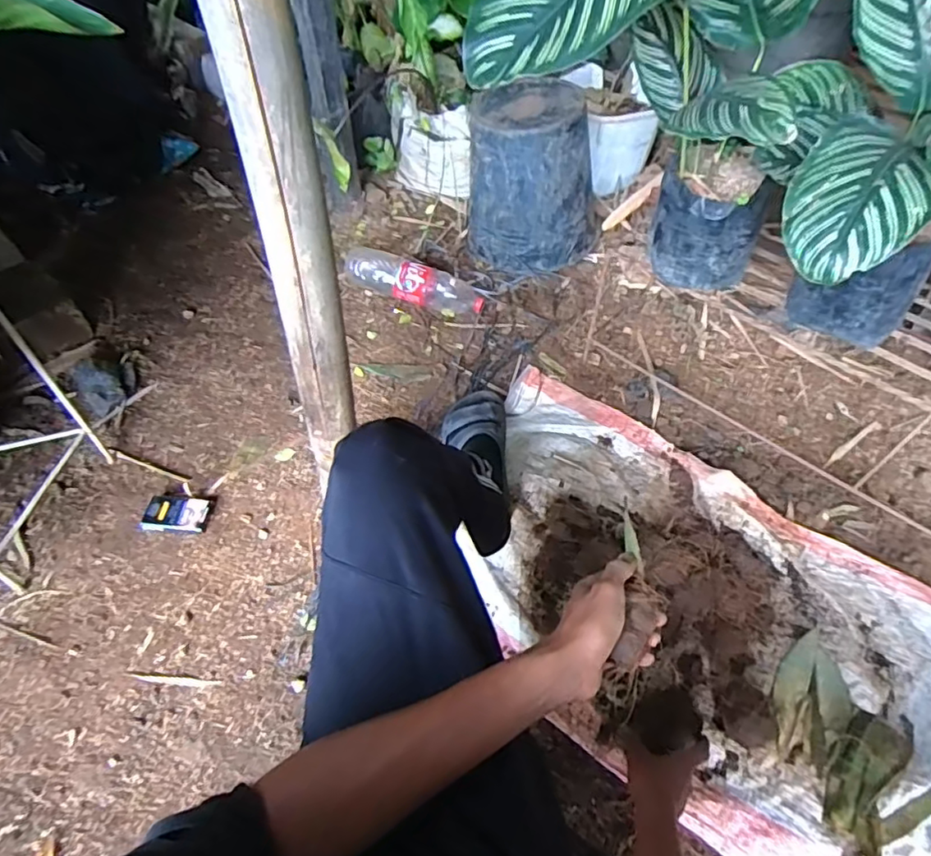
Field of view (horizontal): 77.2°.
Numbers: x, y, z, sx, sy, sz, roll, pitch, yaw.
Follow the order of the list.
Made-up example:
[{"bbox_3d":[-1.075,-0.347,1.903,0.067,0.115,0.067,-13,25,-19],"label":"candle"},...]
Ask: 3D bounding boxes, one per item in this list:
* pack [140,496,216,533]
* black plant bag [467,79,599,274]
[{"bbox_3d":[-0.467,0.143,0.950,0.099,0.028,0.060,3,55,-2],"label":"pack"},{"bbox_3d":[0.167,-0.573,1.348,0.312,0.323,0.279,5,51,3],"label":"black plant bag"}]

